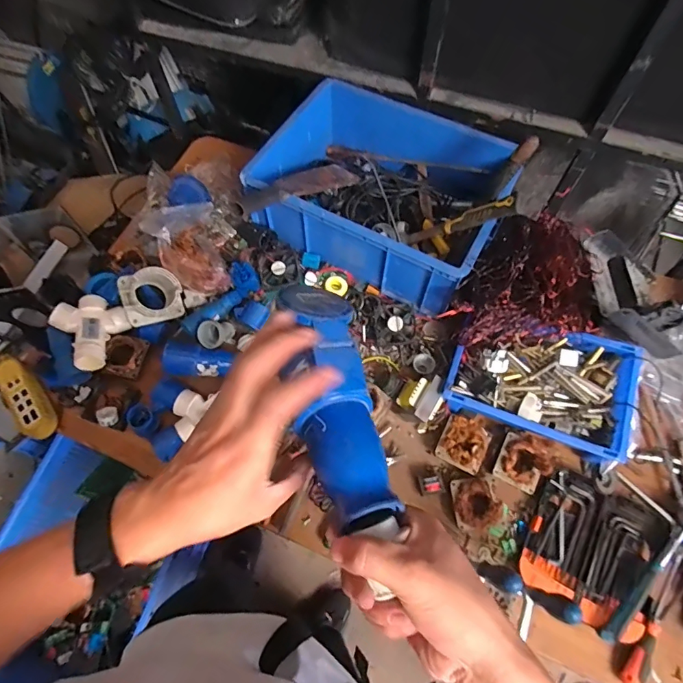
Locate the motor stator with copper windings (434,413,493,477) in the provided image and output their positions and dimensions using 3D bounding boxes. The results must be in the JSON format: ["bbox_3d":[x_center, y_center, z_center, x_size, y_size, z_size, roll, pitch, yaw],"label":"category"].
[{"bbox_3d":[0.219,0.183,0.782,0.082,0.030,0.083,26,66,11],"label":"motor stator with copper windings"}]

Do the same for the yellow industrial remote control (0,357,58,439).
[{"bbox_3d":[-0.600,0.109,0.825,0.060,0.027,0.184,-37,70,-17],"label":"yellow industrial remote control"}]

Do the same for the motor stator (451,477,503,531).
[{"bbox_3d":[0.231,0.282,0.762,0.079,0.048,0.084,-7,64,-4],"label":"motor stator"}]

